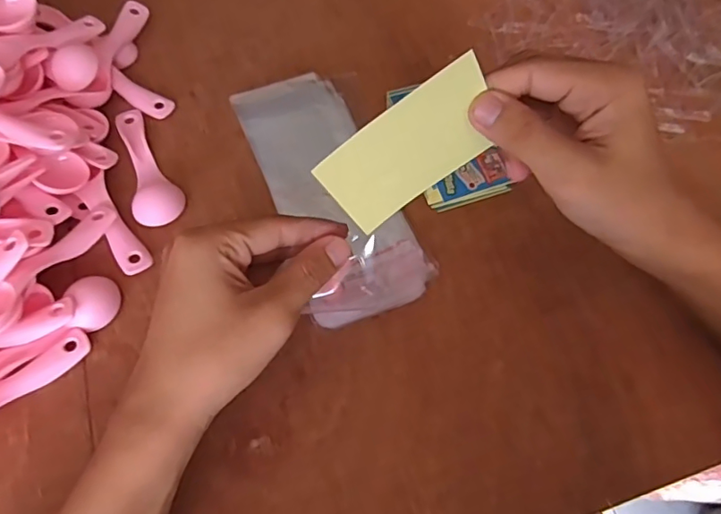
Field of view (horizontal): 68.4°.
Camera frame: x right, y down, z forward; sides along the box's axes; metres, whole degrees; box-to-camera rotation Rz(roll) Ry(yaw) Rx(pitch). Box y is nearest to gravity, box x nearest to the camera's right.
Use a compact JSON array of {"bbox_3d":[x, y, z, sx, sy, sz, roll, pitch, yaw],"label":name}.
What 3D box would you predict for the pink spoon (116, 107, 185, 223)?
[{"bbox_3d":[-0.161,-0.071,0.397,0.034,0.009,0.114,-22,65,-12],"label":"pink spoon"}]

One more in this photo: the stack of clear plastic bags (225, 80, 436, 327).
[{"bbox_3d":[-0.025,-0.053,0.396,0.087,0.010,0.215,-18,64,-10],"label":"stack of clear plastic bags"}]

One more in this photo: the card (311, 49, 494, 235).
[{"bbox_3d":[0.027,-0.054,0.268,0.090,0.052,0.006,-36,40,6],"label":"card"}]

